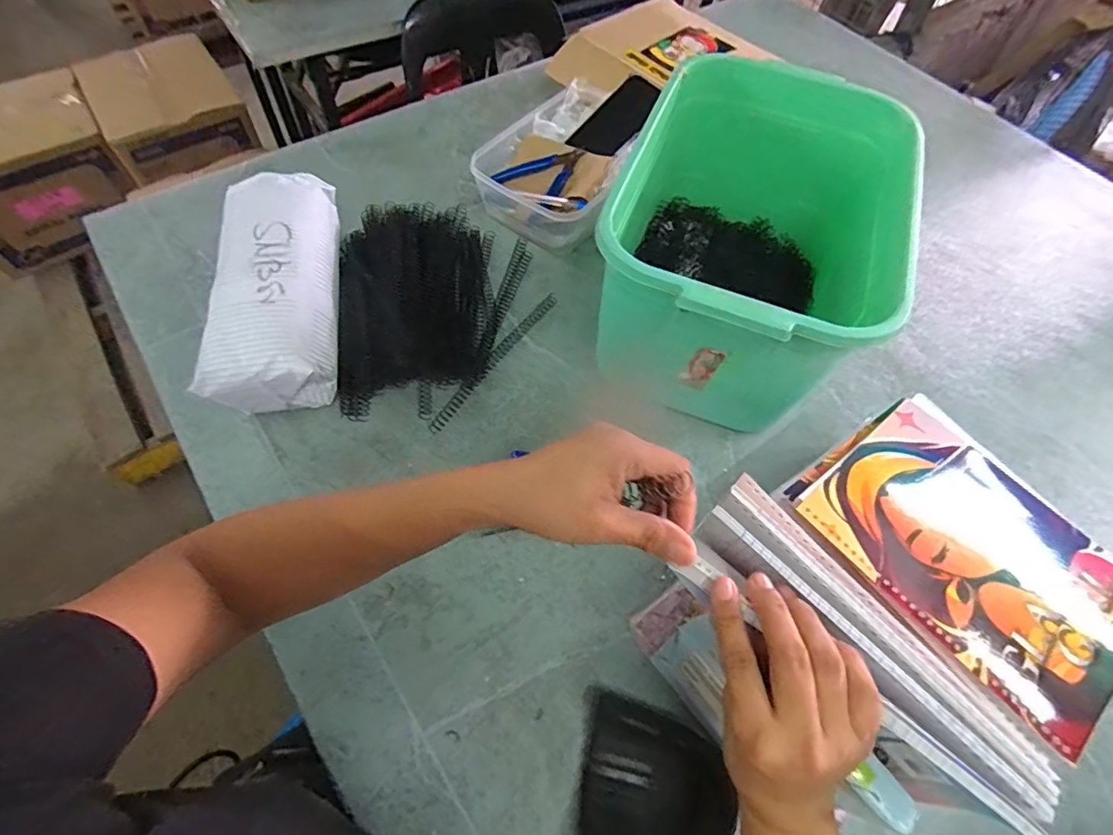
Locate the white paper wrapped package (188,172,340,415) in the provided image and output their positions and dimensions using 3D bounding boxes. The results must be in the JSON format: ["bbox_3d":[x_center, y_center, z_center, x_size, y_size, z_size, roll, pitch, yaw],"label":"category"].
[{"bbox_3d":[-0.276,-0.133,0.539,0.115,0.089,0.263,-6,61,-8],"label":"white paper wrapped package"}]

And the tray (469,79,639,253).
[{"bbox_3d":[0.019,-0.316,0.674,0.161,0.066,0.230,34,63,14],"label":"tray"}]

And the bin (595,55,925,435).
[{"bbox_3d":[0.178,-0.169,0.532,0.223,0.183,0.347,20,60,7],"label":"bin"}]

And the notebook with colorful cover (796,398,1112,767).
[{"bbox_3d":[0.283,0.091,0.360,0.145,0.013,0.192,-35,68,-22],"label":"notebook with colorful cover"}]

